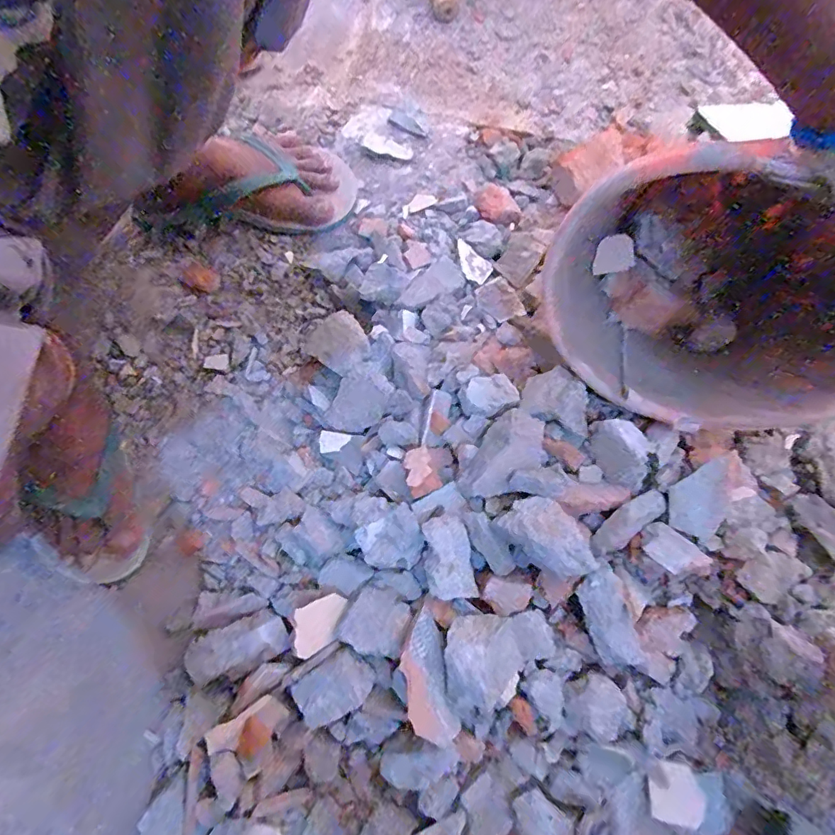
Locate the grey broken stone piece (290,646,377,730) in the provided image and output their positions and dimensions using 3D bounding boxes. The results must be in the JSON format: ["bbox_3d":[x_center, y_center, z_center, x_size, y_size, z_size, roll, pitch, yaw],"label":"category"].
[{"bbox_3d":[-0.073,0.234,0.428,0.065,0.027,0.047,-36,79,-9],"label":"grey broken stone piece"}]

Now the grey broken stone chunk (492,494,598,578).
[{"bbox_3d":[0.111,0.099,0.414,0.081,0.032,0.049,40,78,9],"label":"grey broken stone chunk"}]

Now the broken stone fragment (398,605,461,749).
[{"bbox_3d":[0.007,0.213,0.414,0.037,0.013,0.103,-7,45,-2],"label":"broken stone fragment"}]

